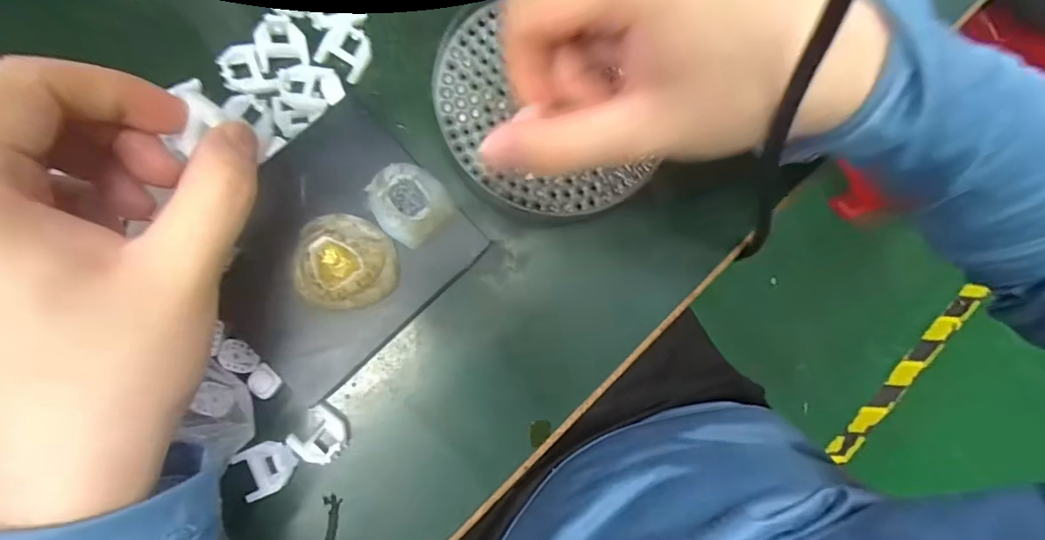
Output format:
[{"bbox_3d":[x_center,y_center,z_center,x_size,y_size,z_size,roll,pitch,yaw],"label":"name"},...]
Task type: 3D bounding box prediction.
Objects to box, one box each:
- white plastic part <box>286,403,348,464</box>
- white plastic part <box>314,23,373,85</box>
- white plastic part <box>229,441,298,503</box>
[{"bbox_3d":[-0.090,0.074,0.226,0.023,0.009,0.020,42,80,-1],"label":"white plastic part"},{"bbox_3d":[-0.083,-0.104,0.239,0.022,0.005,0.023,27,81,-3],"label":"white plastic part"},{"bbox_3d":[-0.111,0.086,0.218,0.024,0.004,0.021,-25,87,-9],"label":"white plastic part"}]

